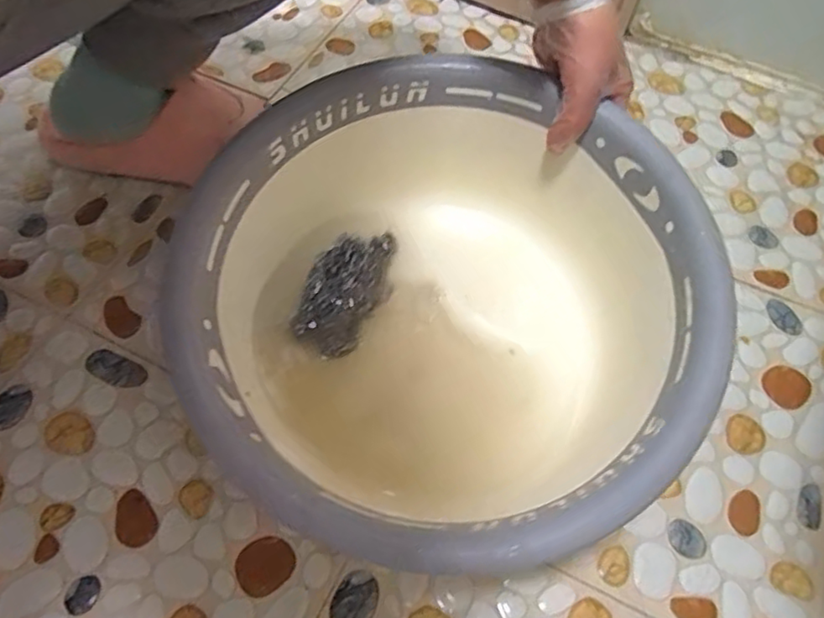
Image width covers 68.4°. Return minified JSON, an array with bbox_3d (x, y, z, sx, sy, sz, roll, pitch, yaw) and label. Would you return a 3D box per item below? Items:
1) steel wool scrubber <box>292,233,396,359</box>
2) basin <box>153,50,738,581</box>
[{"bbox_3d":[-0.049,-0.019,0.474,0.055,0.029,0.117,24,62,12],"label":"steel wool scrubber"},{"bbox_3d":[0.018,-0.002,0.416,0.334,0.131,0.319,1,60,-1],"label":"basin"}]

